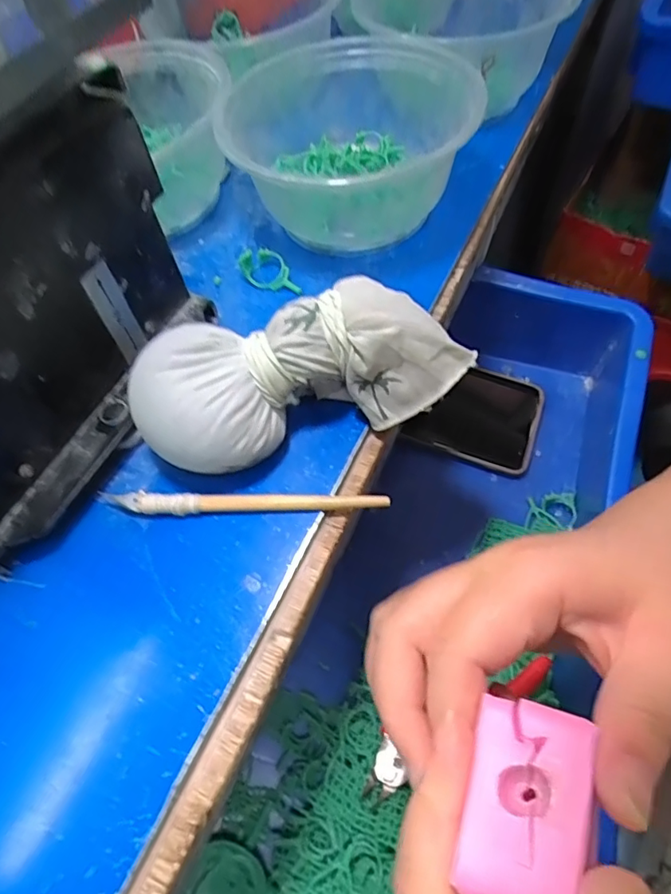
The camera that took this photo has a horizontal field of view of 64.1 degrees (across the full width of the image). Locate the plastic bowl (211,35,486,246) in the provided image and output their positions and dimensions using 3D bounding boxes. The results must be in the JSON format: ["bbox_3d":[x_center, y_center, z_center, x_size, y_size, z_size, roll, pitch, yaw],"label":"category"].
[{"bbox_3d":[0.003,-0.160,0.294,0.129,0.074,0.120,-2,58,4],"label":"plastic bowl"}]

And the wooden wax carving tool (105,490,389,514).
[{"bbox_3d":[-0.038,0.023,0.224,0.118,0.009,0.010,1,59,6],"label":"wooden wax carving tool"}]

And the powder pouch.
[{"bbox_3d":[-0.012,-0.031,0.232,0.144,0.047,0.053,-19,58,-5],"label":"powder pouch"}]

